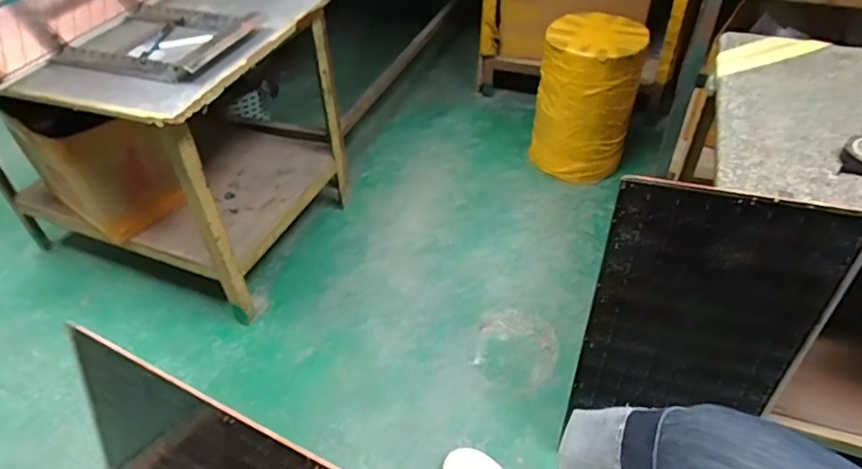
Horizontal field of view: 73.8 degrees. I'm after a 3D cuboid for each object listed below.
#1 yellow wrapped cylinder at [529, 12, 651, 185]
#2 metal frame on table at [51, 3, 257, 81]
[{"bbox_3d":[0.363,-0.313,1.360,0.222,0.341,0.194,11,46,12],"label":"yellow wrapped cylinder"},{"bbox_3d":[-0.437,-0.313,0.928,0.271,0.041,0.205,10,46,19],"label":"metal frame on table"}]

